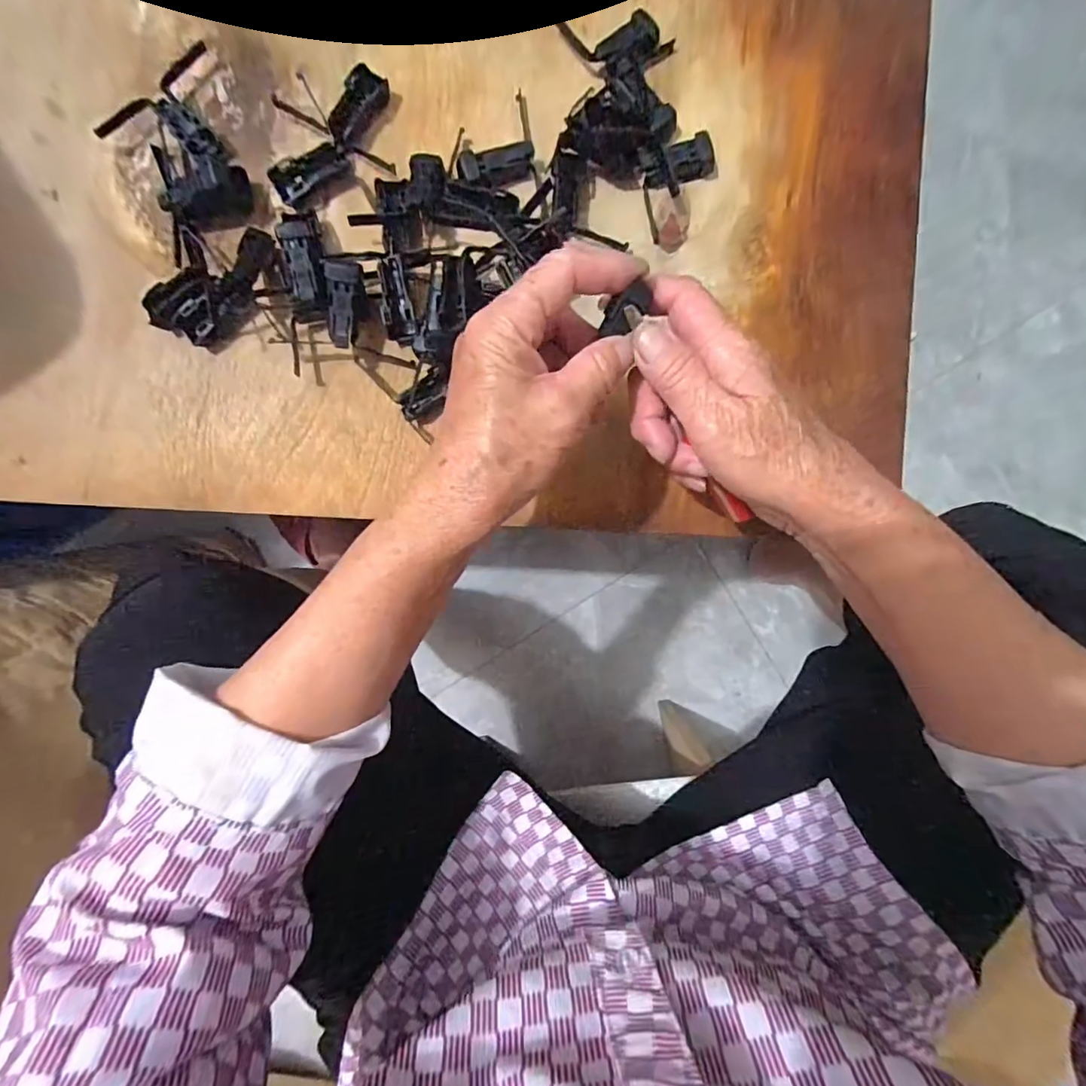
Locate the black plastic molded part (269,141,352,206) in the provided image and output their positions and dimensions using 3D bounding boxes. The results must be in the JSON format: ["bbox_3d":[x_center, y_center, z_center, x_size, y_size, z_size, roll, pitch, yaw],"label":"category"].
[{"bbox_3d":[-0.146,-0.233,0.317,0.047,0.015,0.017,-34,93,1],"label":"black plastic molded part"}]

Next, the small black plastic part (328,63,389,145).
[{"bbox_3d":[-0.116,-0.271,0.314,0.018,0.014,0.047,37,92,-3],"label":"small black plastic part"}]

